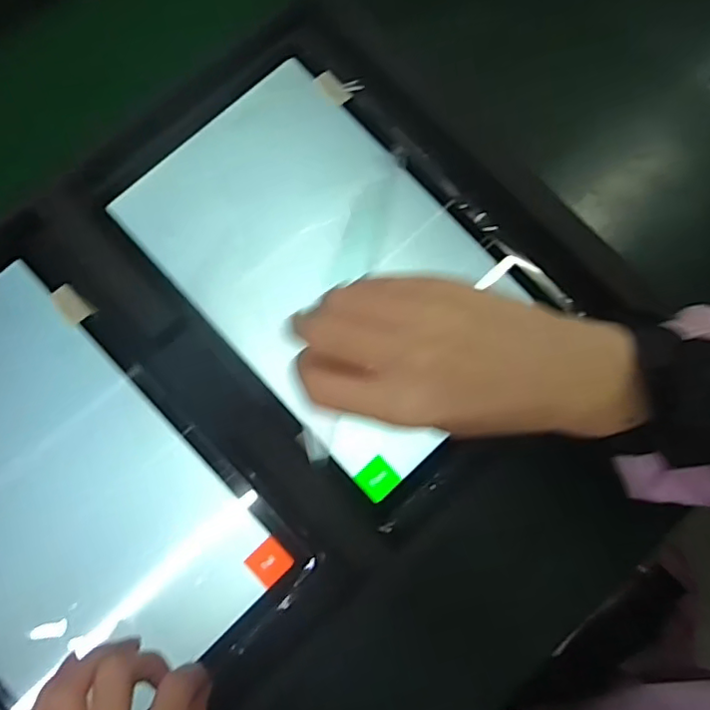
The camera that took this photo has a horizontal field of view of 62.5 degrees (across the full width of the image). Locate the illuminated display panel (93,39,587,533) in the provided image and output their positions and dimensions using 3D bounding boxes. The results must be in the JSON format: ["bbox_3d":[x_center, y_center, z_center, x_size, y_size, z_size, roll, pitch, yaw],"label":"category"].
[{"bbox_3d":[-0.005,-0.054,0.345,0.176,0.017,0.258,-42,86,-7],"label":"illuminated display panel"}]

